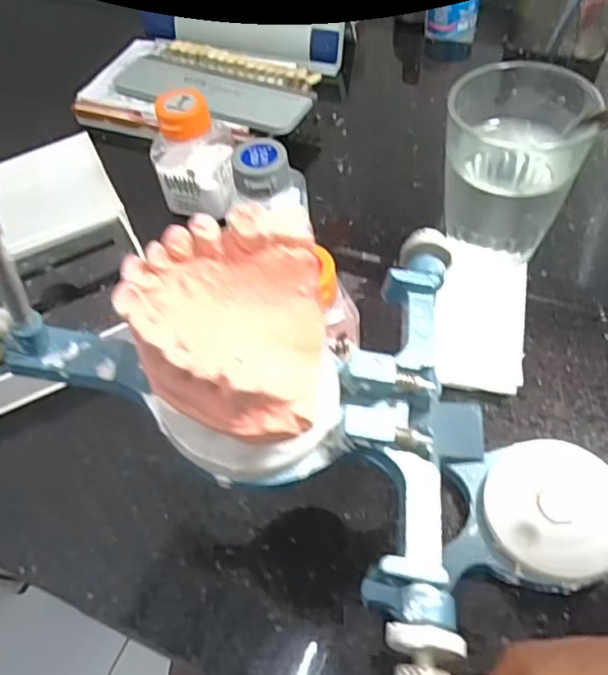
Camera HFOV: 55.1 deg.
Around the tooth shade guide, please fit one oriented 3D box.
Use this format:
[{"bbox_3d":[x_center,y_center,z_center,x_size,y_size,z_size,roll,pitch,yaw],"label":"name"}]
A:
[{"bbox_3d":[-0.061,-0.184,0.423,0.147,0.011,0.068,21,60,18],"label":"tooth shade guide"}]

